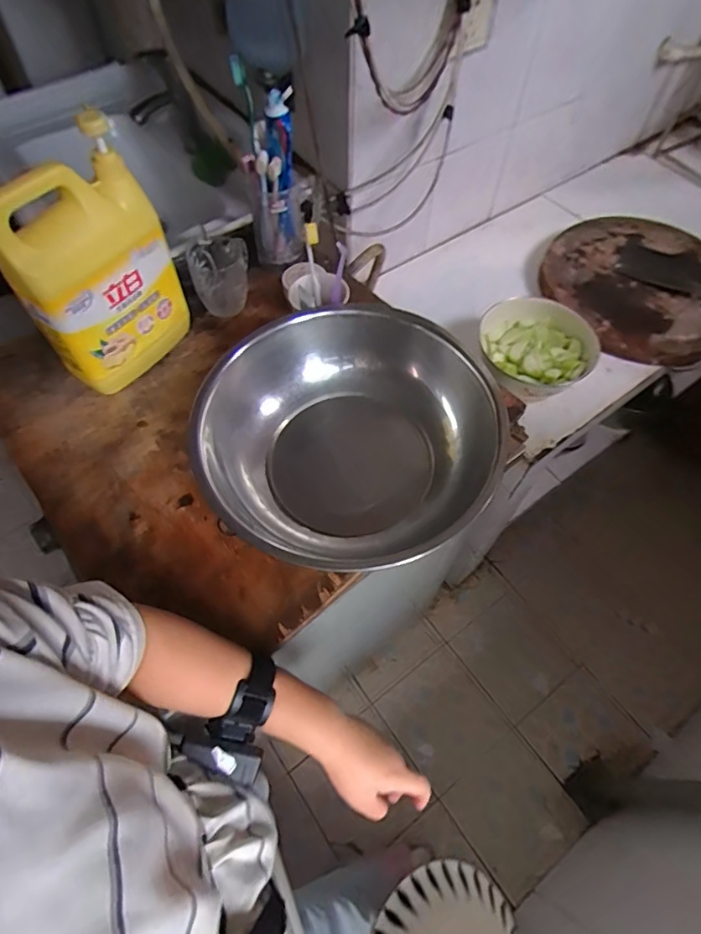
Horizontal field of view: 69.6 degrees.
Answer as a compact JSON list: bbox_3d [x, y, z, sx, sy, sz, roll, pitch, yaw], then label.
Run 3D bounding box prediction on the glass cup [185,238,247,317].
[{"bbox_3d":[-0.193,-0.287,0.758,0.077,0.085,0.090,-1,59,-1],"label":"glass cup"}]

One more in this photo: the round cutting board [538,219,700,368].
[{"bbox_3d":[0.599,-0.368,1.034,0.391,0.051,0.381,0,59,0],"label":"round cutting board"}]

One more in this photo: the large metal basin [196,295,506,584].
[{"bbox_3d":[-0.008,-0.028,0.594,0.307,0.112,0.334,0,59,0],"label":"large metal basin"}]

